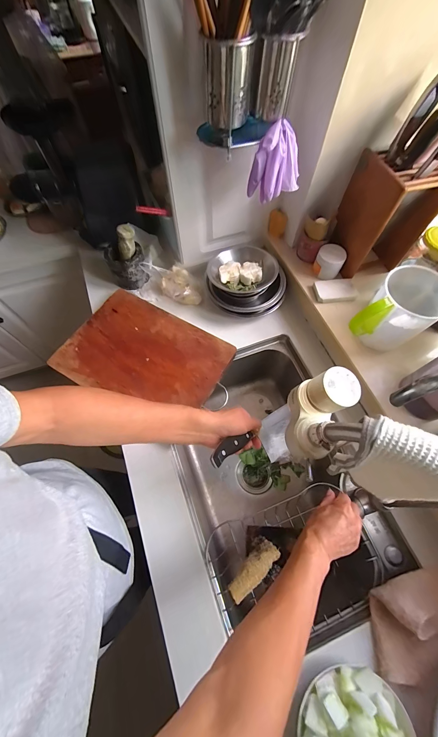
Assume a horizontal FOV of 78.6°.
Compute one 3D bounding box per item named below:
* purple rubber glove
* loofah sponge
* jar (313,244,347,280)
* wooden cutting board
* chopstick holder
[{"bbox_3d":[0.106,-0.389,0.507,0.096,0.113,0.044,-3,65,-1],"label":"purple rubber glove"},{"bbox_3d":[0.069,0.419,0.564,0.124,0.042,0.047,-39,71,-16],"label":"loofah sponge"},{"bbox_3d":[0.279,-0.271,0.676,0.068,0.051,0.064,0,65,0],"label":"jar"},{"bbox_3d":[-0.185,-0.032,0.667,0.377,0.022,0.265,28,68,12],"label":"wooden cutting board"},{"bbox_3d":[0.016,-0.440,0.424,0.072,0.111,0.065,-1,65,0],"label":"chopstick holder"}]

